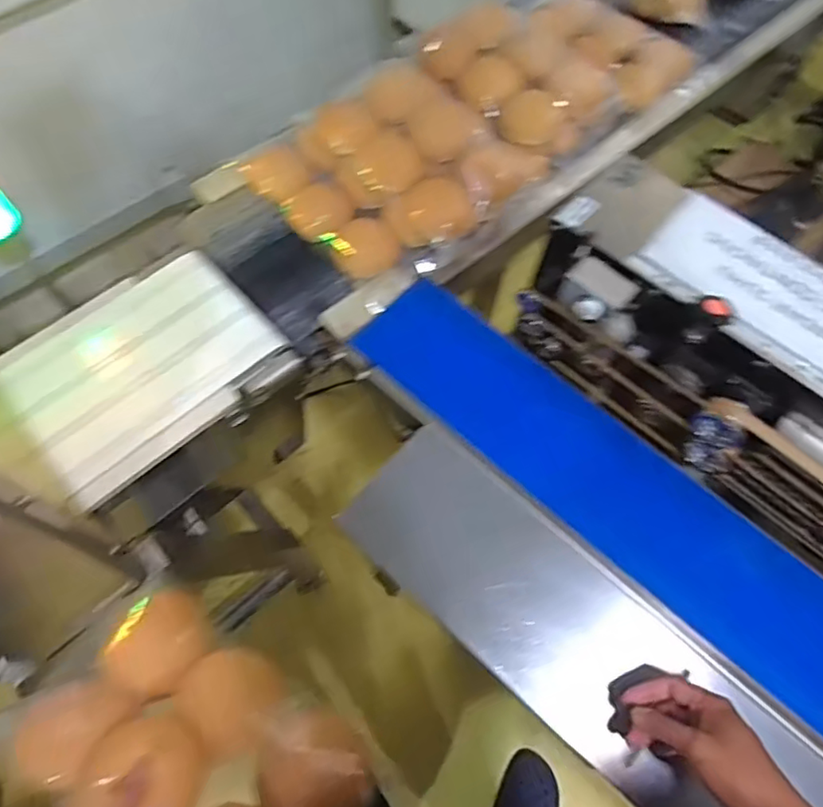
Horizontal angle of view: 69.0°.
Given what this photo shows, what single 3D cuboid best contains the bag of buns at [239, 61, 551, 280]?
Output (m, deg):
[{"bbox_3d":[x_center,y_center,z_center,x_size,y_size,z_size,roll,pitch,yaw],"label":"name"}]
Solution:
[{"bbox_3d":[-0.022,-0.373,0.928,0.371,0.085,0.322,-38,70,-18],"label":"bag of buns"}]

